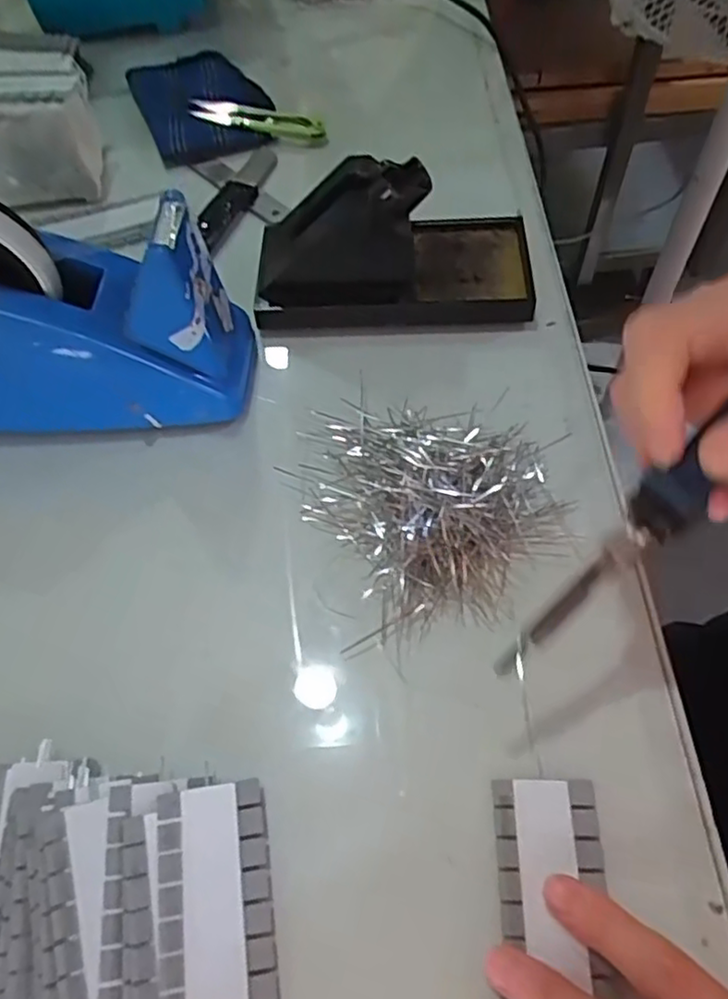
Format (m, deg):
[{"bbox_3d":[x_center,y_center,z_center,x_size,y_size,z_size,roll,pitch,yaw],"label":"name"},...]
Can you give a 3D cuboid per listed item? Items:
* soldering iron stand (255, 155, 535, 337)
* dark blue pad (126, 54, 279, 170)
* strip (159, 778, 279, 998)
[{"bbox_3d":[0.016,-0.150,0.389,0.157,0.071,0.075,-1,59,2],"label":"soldering iron stand"},{"bbox_3d":[-0.122,-0.302,0.518,0.089,0.016,0.128,-21,60,-9],"label":"dark blue pad"},{"bbox_3d":[-0.050,0.165,0.235,0.037,0.010,0.123,-9,59,-2],"label":"strip"}]

